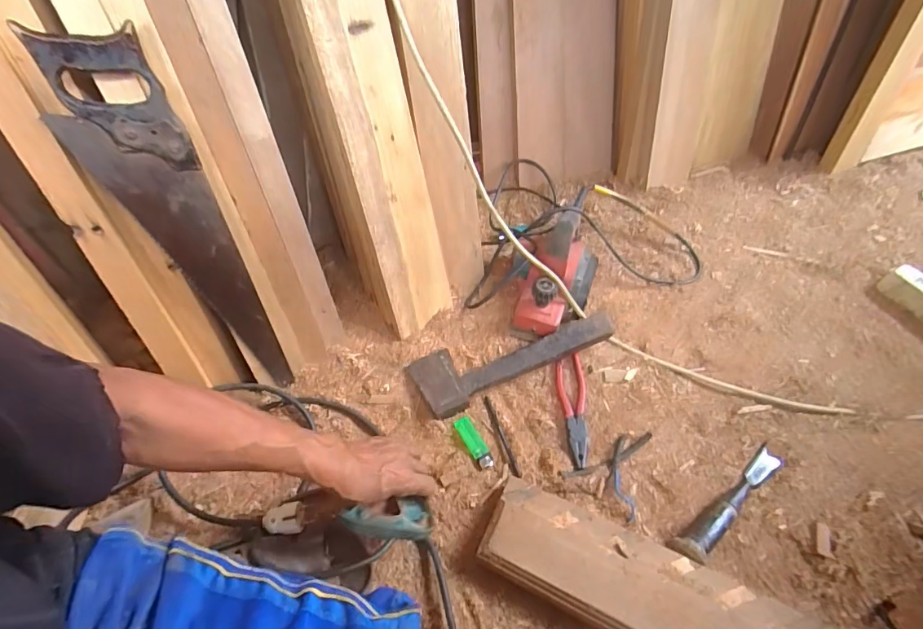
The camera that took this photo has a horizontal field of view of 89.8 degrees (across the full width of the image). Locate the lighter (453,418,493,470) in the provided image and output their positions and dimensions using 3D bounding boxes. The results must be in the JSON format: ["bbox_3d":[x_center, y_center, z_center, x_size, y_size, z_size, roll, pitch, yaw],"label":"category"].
[{"bbox_3d":[0.019,0.190,0.686,0.028,0.009,0.082,-24,57,-19],"label":"lighter"}]

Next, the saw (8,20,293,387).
[{"bbox_3d":[-0.329,-0.079,0.573,0.106,0.468,0.024,-21,43,-12],"label":"saw"}]

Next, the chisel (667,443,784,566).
[{"bbox_3d":[0.370,0.253,0.630,0.237,0.036,0.036,-30,59,-23],"label":"chisel"}]

